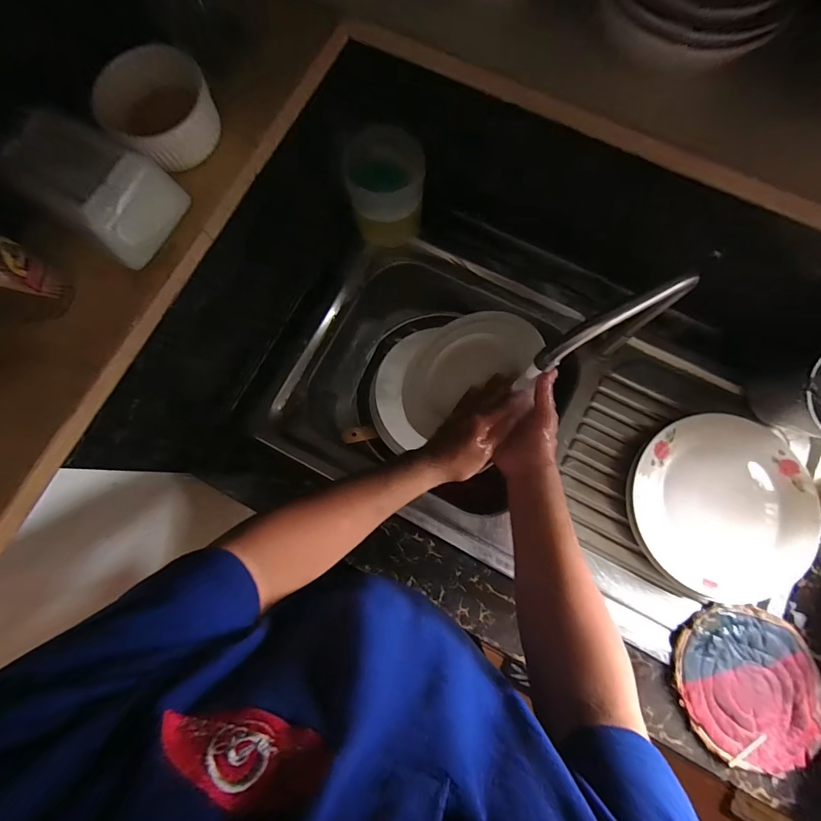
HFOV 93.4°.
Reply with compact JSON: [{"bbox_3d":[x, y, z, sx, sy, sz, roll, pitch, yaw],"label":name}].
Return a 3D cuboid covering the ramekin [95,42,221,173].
[{"bbox_3d":[-0.159,-0.192,0.249,0.065,0.031,0.063,-42,82,-7],"label":"ramekin"}]

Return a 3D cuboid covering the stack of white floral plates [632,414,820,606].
[{"bbox_3d":[0.429,0.134,0.538,0.229,0.042,0.243,5,79,1],"label":"stack of white floral plates"}]

